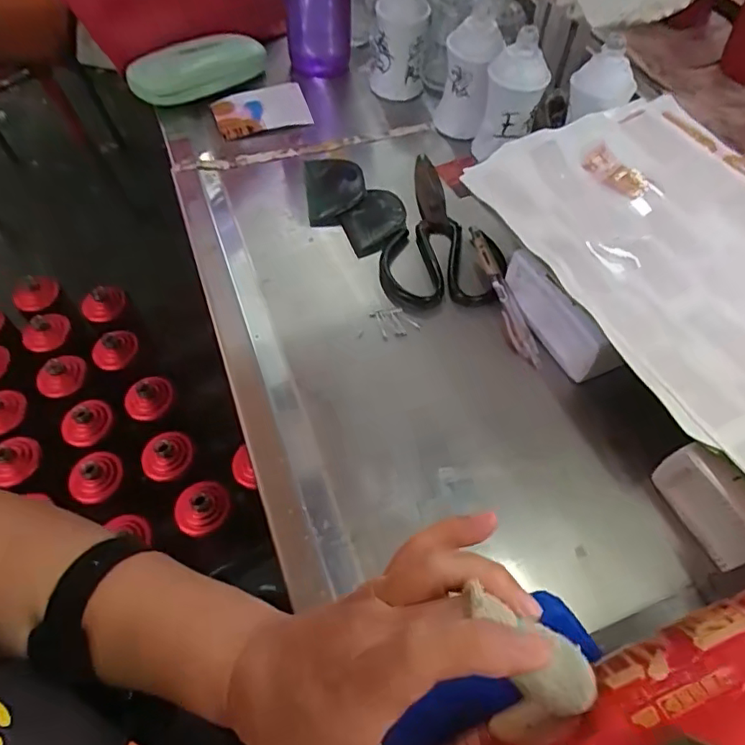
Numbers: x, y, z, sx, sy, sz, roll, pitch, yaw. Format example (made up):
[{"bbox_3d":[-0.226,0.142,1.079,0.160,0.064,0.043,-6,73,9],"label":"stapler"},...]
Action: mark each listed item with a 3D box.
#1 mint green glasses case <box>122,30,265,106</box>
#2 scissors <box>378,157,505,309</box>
[{"bbox_3d":[-0.181,-0.325,0.591,0.153,0.039,0.051,-35,62,-19],"label":"mint green glasses case"},{"bbox_3d":[0.062,-0.132,0.505,0.099,0.020,0.180,2,57,4],"label":"scissors"}]

